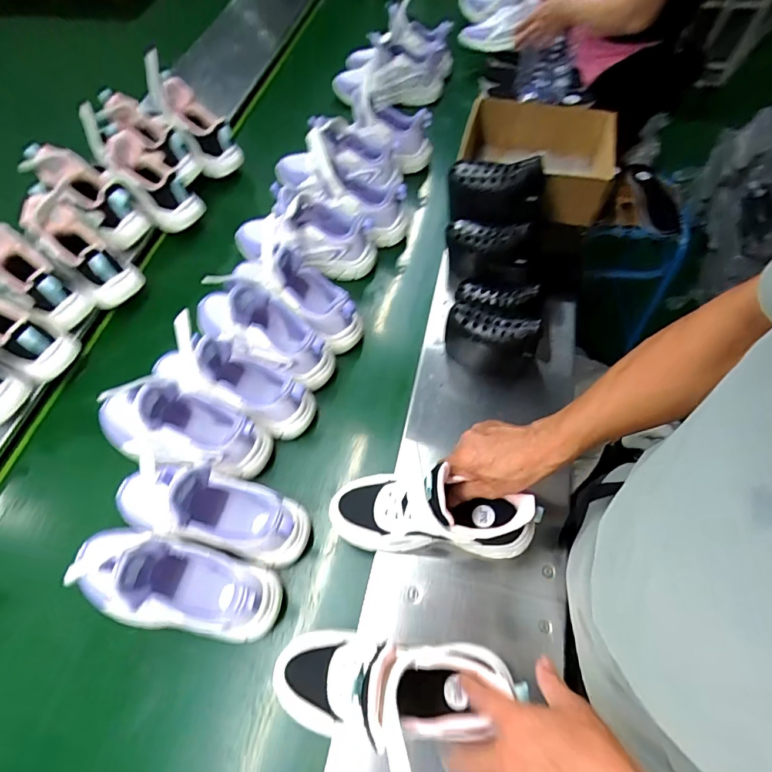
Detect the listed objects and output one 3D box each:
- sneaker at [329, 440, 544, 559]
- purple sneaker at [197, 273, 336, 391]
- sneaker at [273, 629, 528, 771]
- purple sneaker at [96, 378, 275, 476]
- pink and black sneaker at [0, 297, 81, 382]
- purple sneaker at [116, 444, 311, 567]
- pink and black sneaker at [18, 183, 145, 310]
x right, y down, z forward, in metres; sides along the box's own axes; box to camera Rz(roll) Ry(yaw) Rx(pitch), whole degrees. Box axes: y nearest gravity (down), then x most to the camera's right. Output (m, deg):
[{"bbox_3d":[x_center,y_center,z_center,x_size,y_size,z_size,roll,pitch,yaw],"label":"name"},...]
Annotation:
[{"bbox_3d":[0.049,0.142,0.508,0.234,0.125,0.082,3,61,13],"label":"sneaker"},{"bbox_3d":[-0.202,-0.096,0.670,0.248,0.126,0.095,20,64,13],"label":"purple sneaker"},{"bbox_3d":[0.004,0.293,0.418,0.236,0.114,0.098,3,61,5],"label":"sneaker"},{"bbox_3d":[-0.285,0.046,0.587,0.242,0.130,0.087,7,61,7],"label":"purple sneaker"},{"bbox_3d":[-0.566,-0.087,0.650,0.119,0.193,0.082,-6,49,49],"label":"pink and black sneaker"},{"bbox_3d":[-0.233,0.139,0.539,0.258,0.105,0.093,16,63,12],"label":"purple sneaker"},{"bbox_3d":[-0.492,-0.229,0.718,0.097,0.102,0.196,-41,101,-18],"label":"pink and black sneaker"}]

